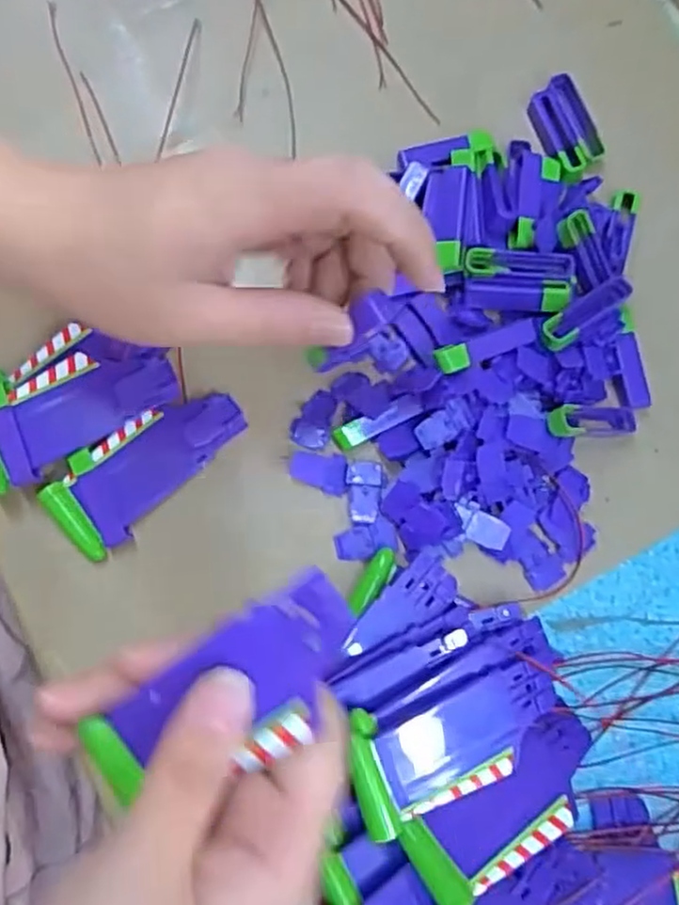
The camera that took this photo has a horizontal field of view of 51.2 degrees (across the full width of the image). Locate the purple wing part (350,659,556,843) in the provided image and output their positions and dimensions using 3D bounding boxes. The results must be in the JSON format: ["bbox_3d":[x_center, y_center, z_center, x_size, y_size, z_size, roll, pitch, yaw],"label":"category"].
[{"bbox_3d":[0.044,0.106,0.268,0.087,0.005,0.043,-21,80,-22],"label":"purple wing part"}]

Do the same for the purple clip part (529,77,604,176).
[{"bbox_3d":[0.106,-0.154,0.333,0.025,0.007,0.048,-18,81,-4],"label":"purple clip part"}]

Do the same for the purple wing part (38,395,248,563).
[{"bbox_3d":[-0.085,0.004,0.310,0.087,0.005,0.039,-42,83,-7],"label":"purple wing part"}]

